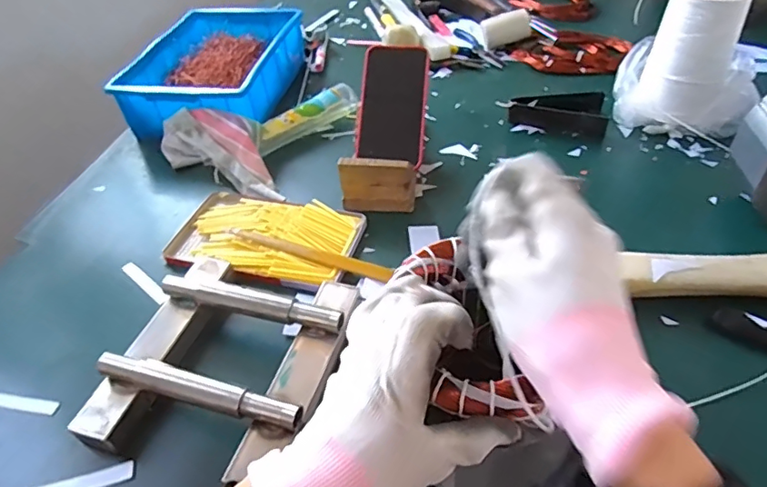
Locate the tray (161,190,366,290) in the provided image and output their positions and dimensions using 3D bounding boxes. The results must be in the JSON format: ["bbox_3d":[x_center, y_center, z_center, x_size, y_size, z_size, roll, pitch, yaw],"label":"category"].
[{"bbox_3d":[-0.130,-0.008,0.588,0.199,0.018,0.119,8,45,13],"label":"tray"}]

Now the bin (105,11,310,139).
[{"bbox_3d":[-0.254,-0.263,0.805,0.204,0.082,0.295,2,44,7],"label":"bin"}]

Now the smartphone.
[{"bbox_3d":[0.010,-0.170,0.652,0.080,0.011,0.157,3,83,15],"label":"smartphone"}]

